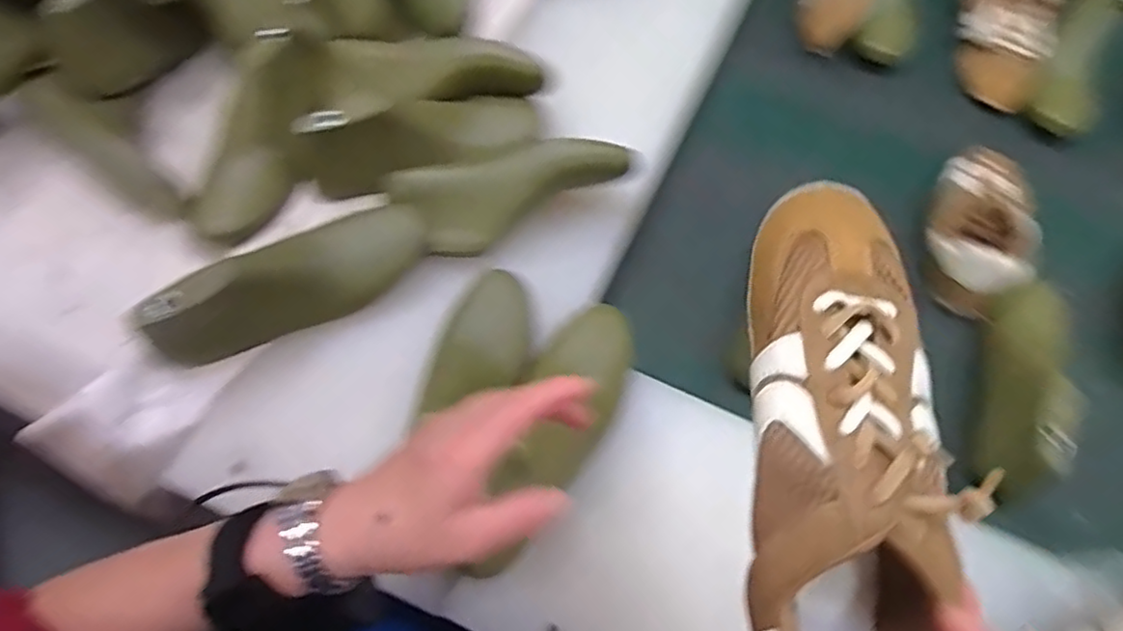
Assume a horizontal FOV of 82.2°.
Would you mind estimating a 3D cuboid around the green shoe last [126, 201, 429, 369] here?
[{"bbox_3d":[-0.218,-0.029,0.534,0.229,0.089,0.061,-33,70,-18],"label":"green shoe last"}]

